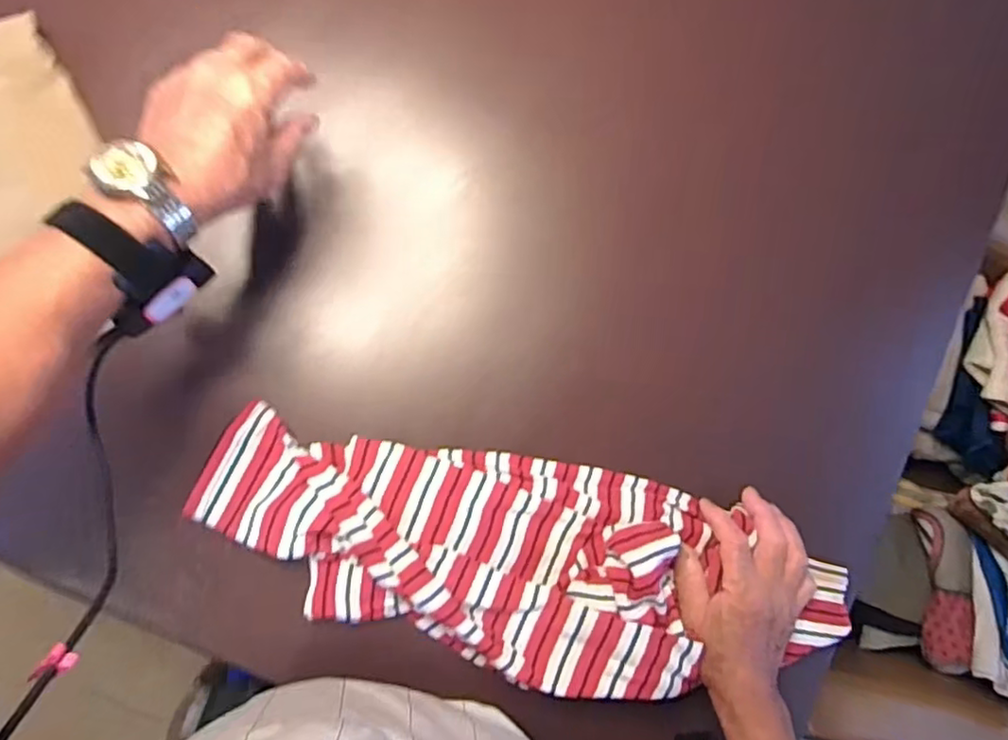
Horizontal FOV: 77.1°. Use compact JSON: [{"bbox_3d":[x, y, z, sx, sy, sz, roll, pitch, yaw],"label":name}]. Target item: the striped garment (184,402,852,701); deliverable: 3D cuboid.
[{"bbox_3d":[0.024,0.164,0.527,0.556,0.054,0.174,15,84,-2],"label":"striped garment"}]

